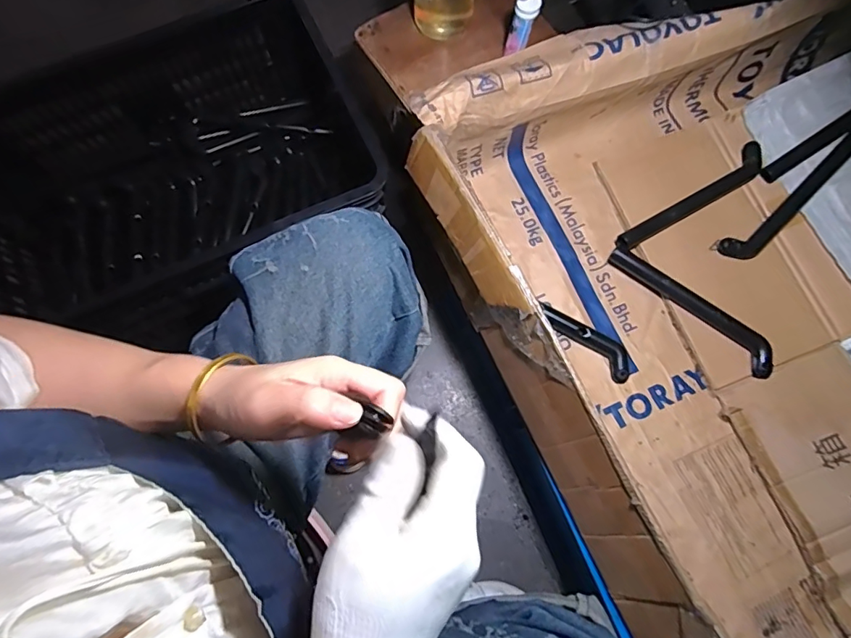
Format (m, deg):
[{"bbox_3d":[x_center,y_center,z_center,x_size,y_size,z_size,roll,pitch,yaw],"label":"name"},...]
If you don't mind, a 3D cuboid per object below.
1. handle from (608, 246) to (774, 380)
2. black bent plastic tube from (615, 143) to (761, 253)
[{"bbox_3d":[0.354,-0.017,0.653,0.247,0.027,0.040,43,79,9],"label":"handle"},{"bbox_3d":[0.373,-0.161,0.689,0.242,0.031,0.041,-34,79,-9],"label":"black bent plastic tube"}]

